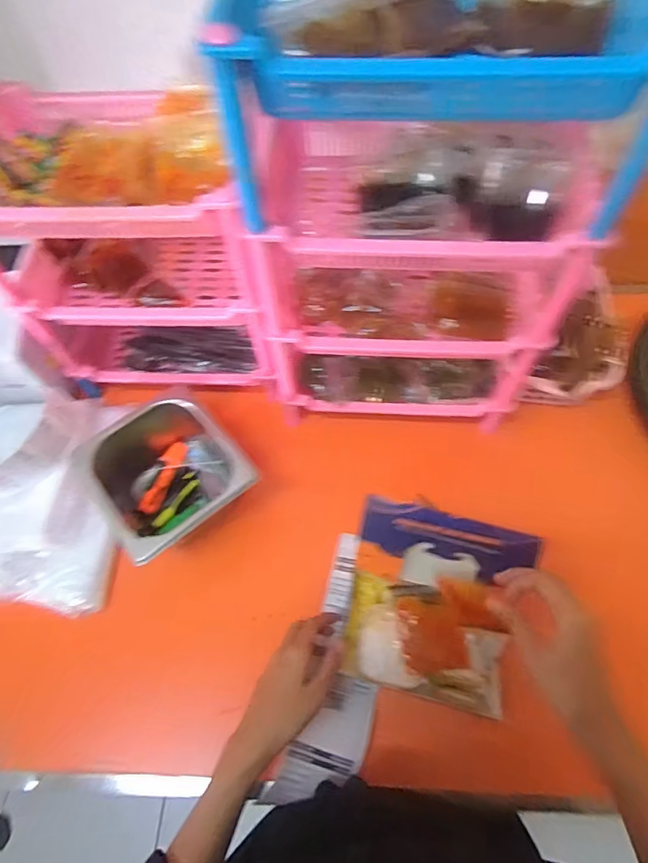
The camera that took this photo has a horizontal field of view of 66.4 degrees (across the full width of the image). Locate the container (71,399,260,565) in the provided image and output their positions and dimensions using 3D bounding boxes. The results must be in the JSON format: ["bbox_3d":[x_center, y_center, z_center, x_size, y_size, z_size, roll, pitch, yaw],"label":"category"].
[{"bbox_3d":[-0.200,0.061,0.621,0.170,0.100,0.188,-40,68,-16],"label":"container"}]

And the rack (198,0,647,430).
[{"bbox_3d":[0.089,-0.203,0.516,0.294,0.443,0.199,1,63,3],"label":"rack"}]

